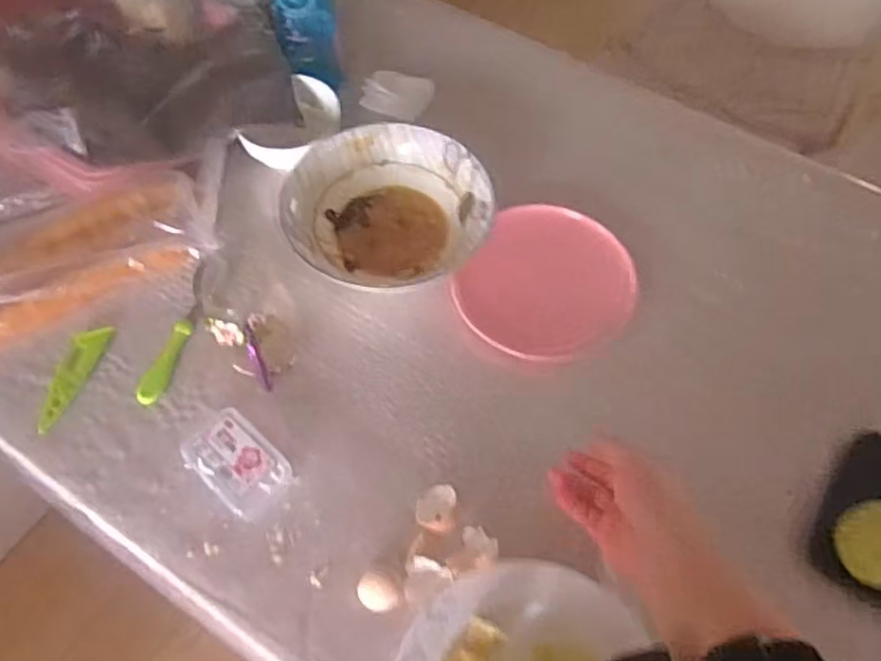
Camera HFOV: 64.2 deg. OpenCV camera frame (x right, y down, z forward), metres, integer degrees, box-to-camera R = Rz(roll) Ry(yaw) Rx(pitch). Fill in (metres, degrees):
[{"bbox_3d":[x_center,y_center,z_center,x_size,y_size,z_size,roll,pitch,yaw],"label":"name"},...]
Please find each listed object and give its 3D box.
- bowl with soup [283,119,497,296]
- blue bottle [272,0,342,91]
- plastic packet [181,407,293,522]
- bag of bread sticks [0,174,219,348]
[{"bbox_3d":[-0.057,-0.122,0.732,0.199,0.060,0.194,0,60,0],"label":"bowl with soup"},{"bbox_3d":[-0.150,-0.359,0.796,0.064,0.161,0.079,-1,60,-1],"label":"blue bottle"},{"bbox_3d":[-0.176,0.116,0.615,0.091,0.034,0.061,36,66,19],"label":"plastic packet"},{"bbox_3d":[-0.405,-0.079,0.710,0.324,0.071,0.153,-20,62,-12],"label":"bag of bread sticks"}]

